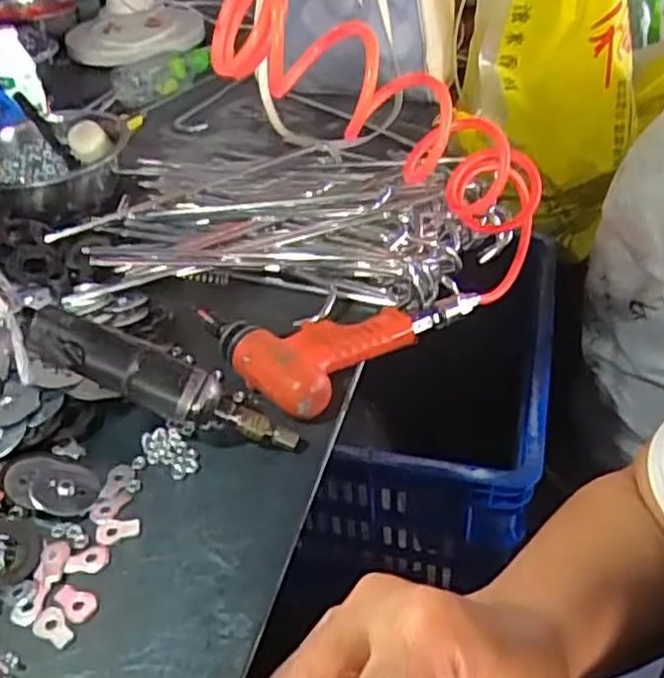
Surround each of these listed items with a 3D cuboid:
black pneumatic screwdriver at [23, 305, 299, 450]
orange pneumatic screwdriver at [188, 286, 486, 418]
[{"bbox_3d":[-0.118,0.032,0.510,0.198,0.043,0.034,25,41,-8],"label":"black pneumatic screwdriver"},{"bbox_3d":[0.001,-0.026,0.619,0.217,0.039,0.151,-34,47,-31],"label":"orange pneumatic screwdriver"}]

